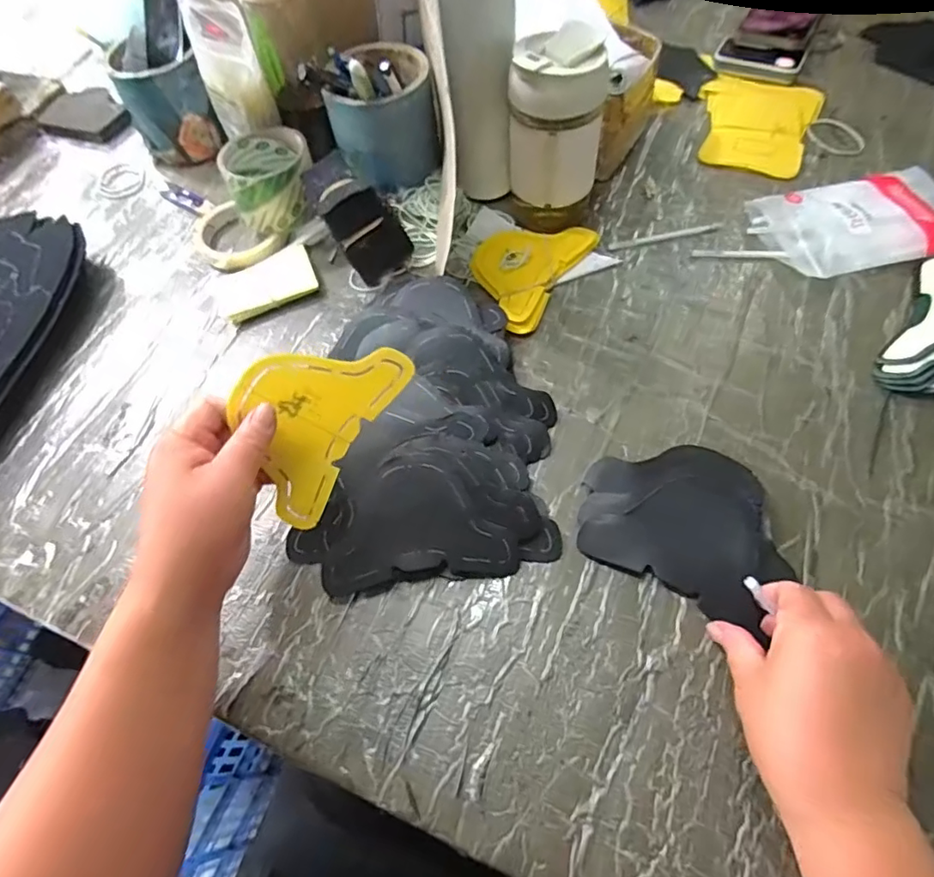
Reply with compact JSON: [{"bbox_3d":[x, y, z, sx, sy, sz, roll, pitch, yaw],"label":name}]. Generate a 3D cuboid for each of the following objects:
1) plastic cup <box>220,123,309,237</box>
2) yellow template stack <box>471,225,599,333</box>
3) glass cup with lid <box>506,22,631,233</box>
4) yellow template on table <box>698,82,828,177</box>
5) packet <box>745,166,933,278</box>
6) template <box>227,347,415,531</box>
[{"bbox_3d":[-0.198,-0.261,0.569,0.082,0.072,0.085,-2,61,4],"label":"plastic cup"},{"bbox_3d":[0.051,-0.164,0.530,0.093,0.011,0.137,29,67,19],"label":"yellow template stack"},{"bbox_3d":[0.079,-0.269,0.502,0.070,0.155,0.069,-2,61,4],"label":"glass cup with lid"},{"bbox_3d":[0.315,-0.344,0.607,0.120,0.004,0.144,16,68,16],"label":"yellow template on table"},{"bbox_3d":[0.367,-0.203,0.520,0.169,0.029,0.114,-9,60,0],"label":"packet"},{"bbox_3d":[-0.105,-0.012,0.358,0.132,0.087,0.005,-56,28,7],"label":"template"}]

